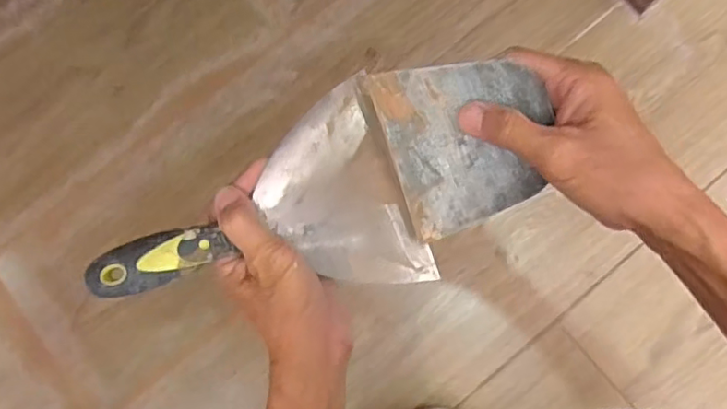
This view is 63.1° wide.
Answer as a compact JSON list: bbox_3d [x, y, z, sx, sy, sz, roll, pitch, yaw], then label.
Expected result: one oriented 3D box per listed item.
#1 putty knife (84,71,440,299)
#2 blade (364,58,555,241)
[{"bbox_3d":[-0.067,0.015,0.379,0.197,0.037,0.129,-21,79,-3],"label":"putty knife"},{"bbox_3d":[0.062,-0.039,0.353,0.093,0.004,0.102,-17,98,18],"label":"blade"}]

